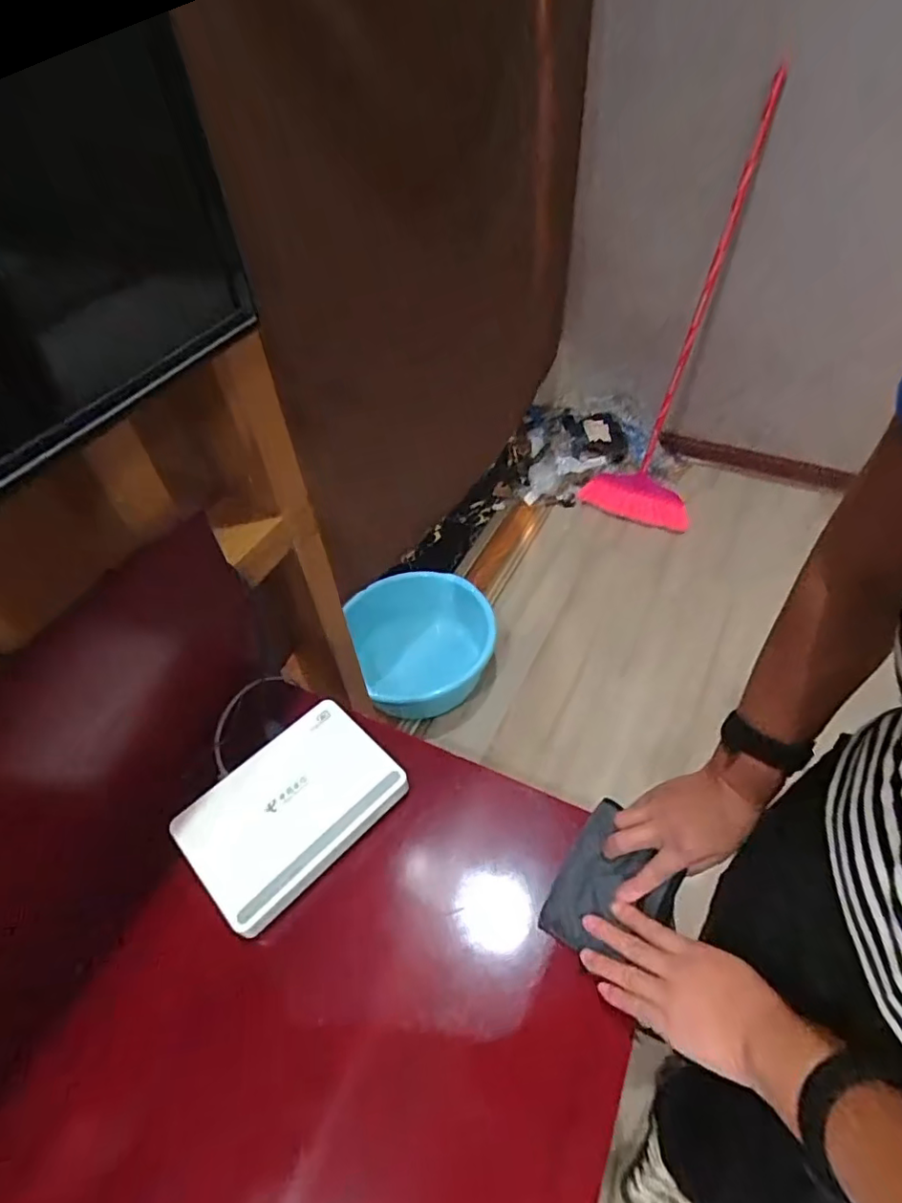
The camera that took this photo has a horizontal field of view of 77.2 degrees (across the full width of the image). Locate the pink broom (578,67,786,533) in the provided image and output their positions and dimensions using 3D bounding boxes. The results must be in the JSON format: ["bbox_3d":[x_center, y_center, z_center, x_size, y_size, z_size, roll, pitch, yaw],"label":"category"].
[{"bbox_3d":[0.598,-0.692,1.463,0.312,1.002,0.163,16,32,14],"label":"pink broom"}]

